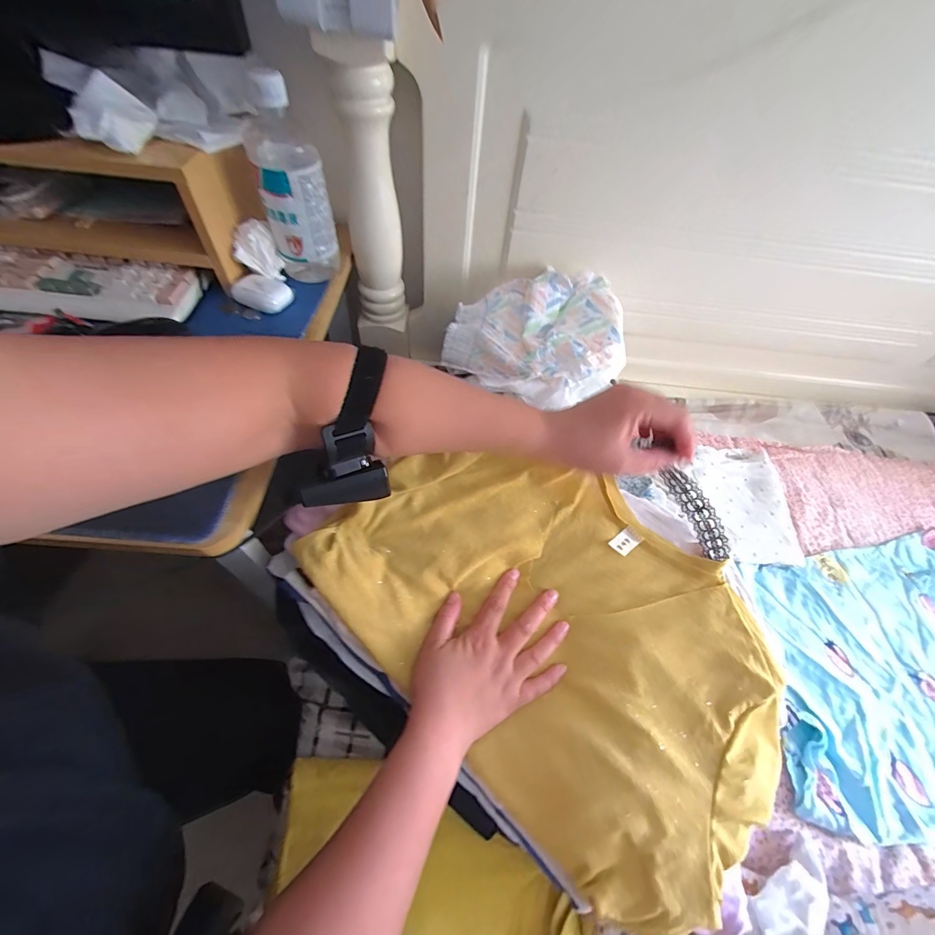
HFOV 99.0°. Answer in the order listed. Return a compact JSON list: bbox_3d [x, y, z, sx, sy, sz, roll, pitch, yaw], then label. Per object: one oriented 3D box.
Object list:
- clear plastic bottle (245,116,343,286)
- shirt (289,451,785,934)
[{"bbox_3d":[-0.189,-0.286,0.438,0.072,0.159,0.066,-15,59,-15],"label":"clear plastic bottle"},{"bbox_3d":[0.075,0.133,0.371,0.410,0.069,0.268,39,61,20],"label":"shirt"}]

